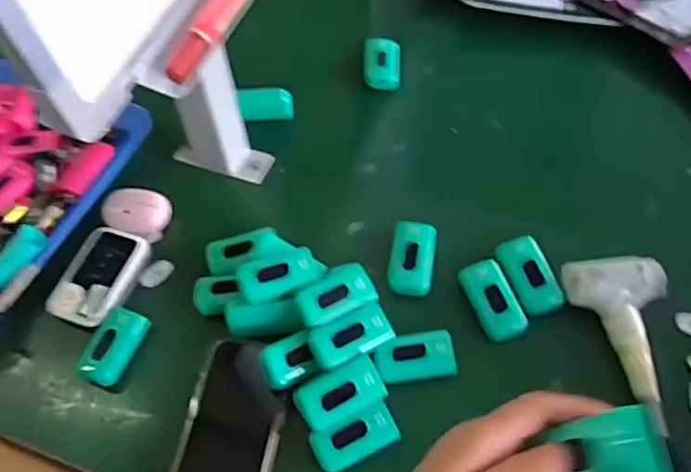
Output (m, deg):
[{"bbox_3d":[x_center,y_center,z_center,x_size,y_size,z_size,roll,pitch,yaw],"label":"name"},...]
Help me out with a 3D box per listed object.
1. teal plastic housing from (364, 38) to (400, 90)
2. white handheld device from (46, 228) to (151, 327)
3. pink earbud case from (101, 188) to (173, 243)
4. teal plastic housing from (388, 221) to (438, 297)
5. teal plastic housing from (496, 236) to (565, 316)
[{"bbox_3d":[0.044,-0.205,0.715,0.043,0.025,0.062,0,57,2],"label":"teal plastic housing"},{"bbox_3d":[-0.233,0.039,0.575,0.065,0.019,0.099,17,59,13],"label":"white handheld device"},{"bbox_3d":[-0.212,-0.023,0.611,0.067,0.024,0.050,10,58,9],"label":"pink earbud case"},{"bbox_3d":[0.062,0.019,0.557,0.041,0.023,0.070,7,57,7],"label":"teal plastic housing"},{"bbox_3d":[0.165,0.032,0.539,0.035,0.015,0.074,-19,58,-10],"label":"teal plastic housing"}]

